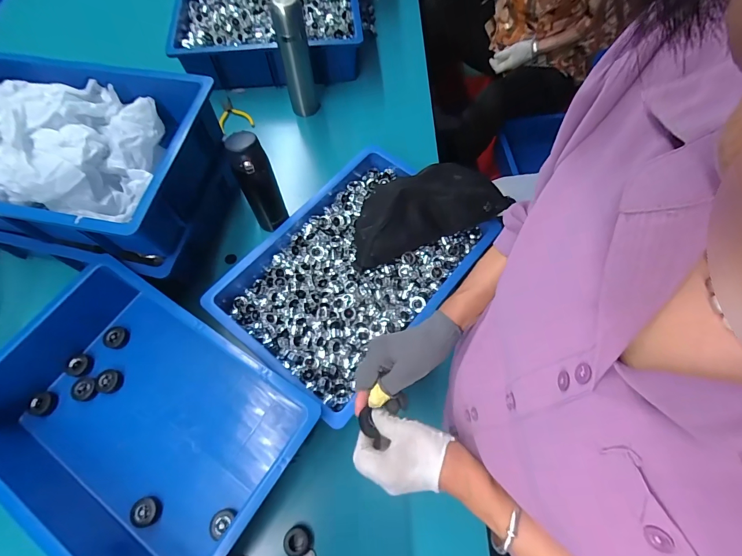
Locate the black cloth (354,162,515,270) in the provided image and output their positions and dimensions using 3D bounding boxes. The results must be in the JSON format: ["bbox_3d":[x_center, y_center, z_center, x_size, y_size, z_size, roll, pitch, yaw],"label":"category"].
[{"bbox_3d":[0.082,-0.142,0.650,0.260,0.113,0.154,-18,67,-9],"label":"black cloth"}]

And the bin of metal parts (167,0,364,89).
[{"bbox_3d":[-0.259,-0.642,0.935,0.448,0.144,0.359,-1,66,-1],"label":"bin of metal parts"}]

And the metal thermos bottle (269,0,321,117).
[{"bbox_3d":[-0.162,-0.471,0.797,0.066,0.265,0.074,-8,66,-5],"label":"metal thermos bottle"}]

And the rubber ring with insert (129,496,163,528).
[{"bbox_3d":[-0.335,0.345,0.532,0.044,0.014,0.038,-3,66,-2],"label":"rubber ring with insert"}]

